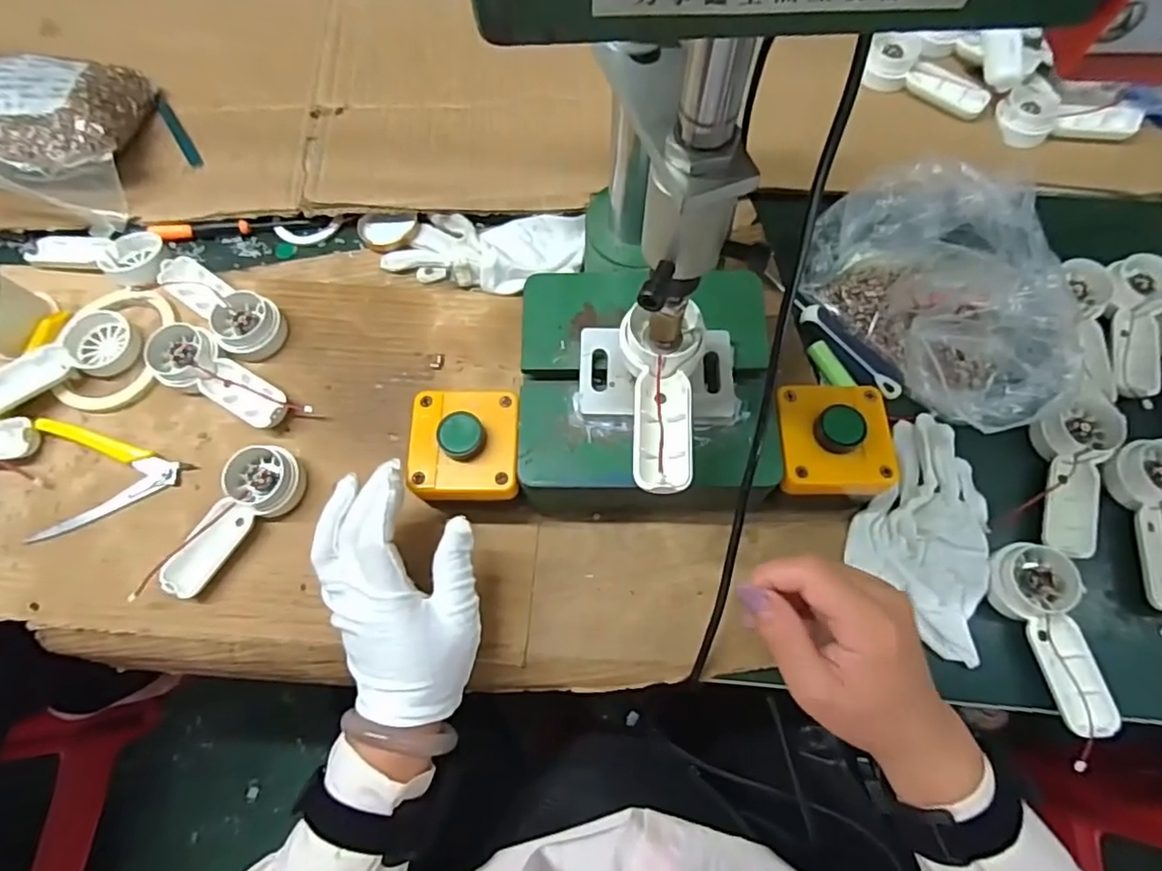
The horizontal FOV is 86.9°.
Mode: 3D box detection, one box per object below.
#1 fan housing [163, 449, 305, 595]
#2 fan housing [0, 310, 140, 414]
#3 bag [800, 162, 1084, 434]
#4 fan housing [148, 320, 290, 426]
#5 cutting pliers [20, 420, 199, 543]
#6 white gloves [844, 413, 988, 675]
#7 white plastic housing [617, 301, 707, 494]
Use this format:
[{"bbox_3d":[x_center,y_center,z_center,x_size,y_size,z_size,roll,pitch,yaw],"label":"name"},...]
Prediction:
[{"bbox_3d":[-0.234,0.058,0.415,0.044,0.024,0.110,24,74,10],"label":"fan housing"},{"bbox_3d":[-0.393,-0.060,0.456,0.111,0.021,0.050,-25,72,-6],"label":"fan housing"},{"bbox_3d":[0.267,-0.109,0.430,0.165,0.061,0.204,-23,72,-5],"label":"bag"},{"bbox_3d":[-0.262,-0.044,0.447,0.112,0.027,0.044,22,74,9],"label":"fan housing"},{"bbox_3d":[-0.348,0.040,0.431,0.111,0.007,0.080,16,73,8],"label":"cutting pliers"},{"bbox_3d":[0.226,0.059,0.404,0.083,0.010,0.153,15,73,7],"label":"white gloves"},{"bbox_3d":[0.043,-0.020,0.333,0.044,0.018,0.104,3,68,2],"label":"white plastic housing"}]

